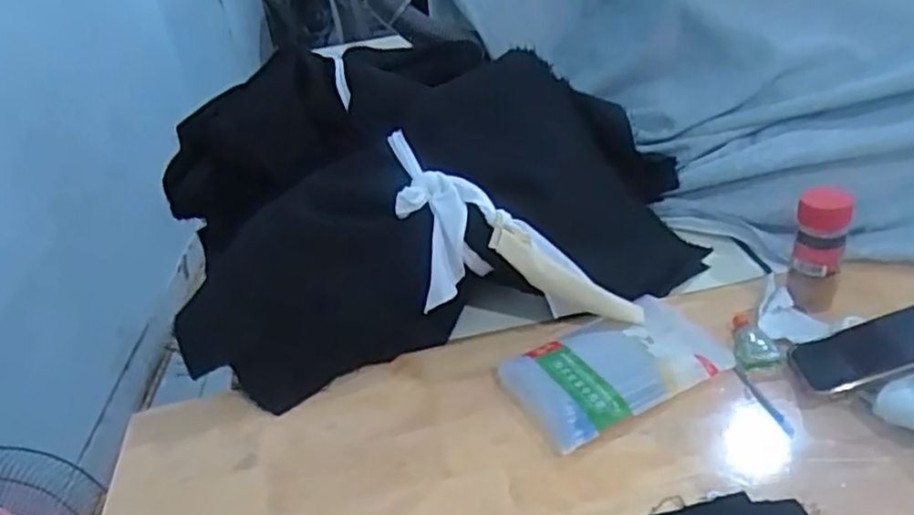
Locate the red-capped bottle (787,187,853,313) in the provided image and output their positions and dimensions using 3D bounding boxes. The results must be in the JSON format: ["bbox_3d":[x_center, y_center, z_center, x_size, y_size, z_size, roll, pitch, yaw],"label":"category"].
[{"bbox_3d":[0.311,-0.005,0.612,0.039,0.111,0.034,15,39,31],"label":"red-capped bottle"}]

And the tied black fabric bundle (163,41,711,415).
[{"bbox_3d":[-0.043,-0.080,0.757,0.540,0.188,0.418,-14,33,-10],"label":"tied black fabric bundle"}]

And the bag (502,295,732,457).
[{"bbox_3d":[0.131,0.091,0.597,0.174,0.022,0.104,-21,35,-20],"label":"bag"}]

